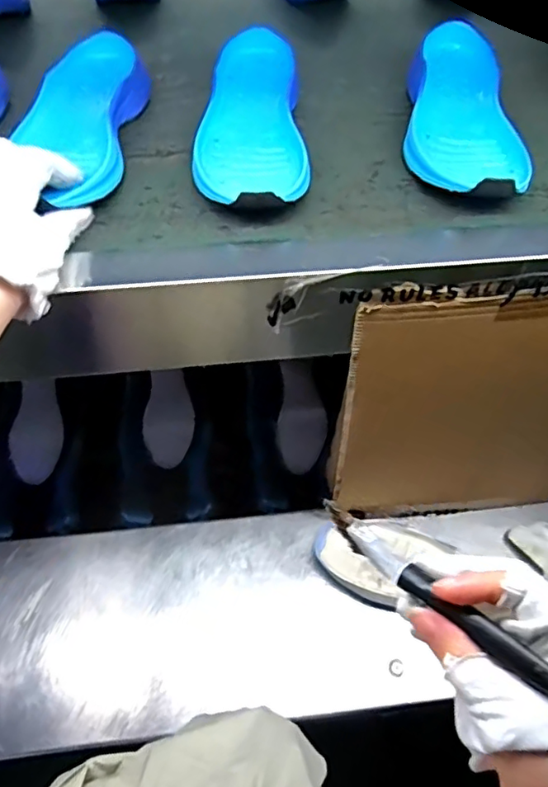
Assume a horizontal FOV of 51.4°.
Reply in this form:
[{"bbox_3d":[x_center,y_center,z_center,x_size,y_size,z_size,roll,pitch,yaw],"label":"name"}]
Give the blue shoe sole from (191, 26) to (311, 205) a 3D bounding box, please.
[{"bbox_3d":[-0.022,-0.236,0.494,0.092,0.047,0.231,-3,54,-2],"label":"blue shoe sole"}]

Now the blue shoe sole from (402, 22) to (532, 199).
[{"bbox_3d":[0.166,-0.251,0.508,0.092,0.043,0.254,5,54,3],"label":"blue shoe sole"}]

